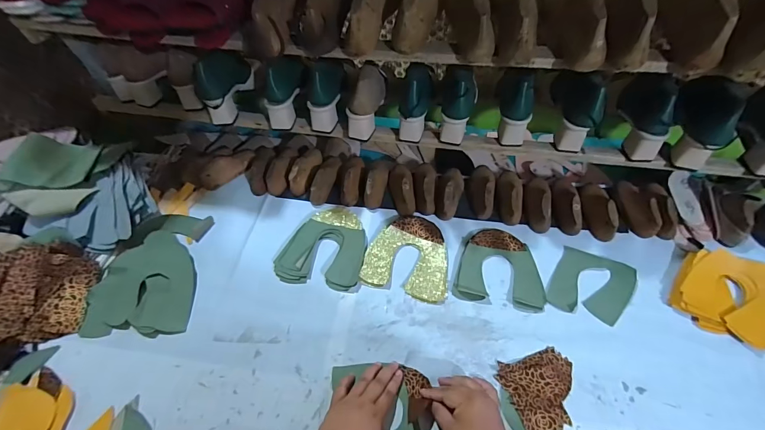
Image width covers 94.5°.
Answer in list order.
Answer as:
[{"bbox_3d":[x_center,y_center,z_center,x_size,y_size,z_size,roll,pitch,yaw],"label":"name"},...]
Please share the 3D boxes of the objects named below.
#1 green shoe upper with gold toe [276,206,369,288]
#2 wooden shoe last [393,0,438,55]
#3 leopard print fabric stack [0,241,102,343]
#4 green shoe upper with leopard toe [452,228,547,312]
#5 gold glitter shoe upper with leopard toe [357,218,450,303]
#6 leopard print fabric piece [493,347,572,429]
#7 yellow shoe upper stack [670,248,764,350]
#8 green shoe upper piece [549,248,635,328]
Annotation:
[{"bbox_3d":[-0.112,0.056,0.710,0.159,0.018,0.176,7,56,8],"label":"green shoe upper with gold toe"},{"bbox_3d":[0.053,-0.346,0.574,0.063,0.076,0.173,9,56,11],"label":"wooden shoe last"},{"bbox_3d":[-0.638,0.138,0.640,0.174,0.069,0.162,-11,56,-4],"label":"leopard print fabric stack"},{"bbox_3d":[0.221,0.094,0.667,0.154,0.007,0.157,9,56,9],"label":"green shoe upper with leopard toe"},{"bbox_3d":[0.056,0.075,0.683,0.159,0.017,0.156,14,57,13],"label":"gold glitter shoe upper with leopard toe"},{"bbox_3d":[0.252,0.273,0.542,0.115,0.011,0.119,-20,57,-10],"label":"leopard print fabric piece"},{"bbox_3d":[0.592,0.135,0.591,0.179,0.032,0.143,18,58,15],"label":"yellow shoe upper stack"},{"bbox_3d":[0.375,0.125,0.631,0.121,0.018,0.133,25,61,19],"label":"green shoe upper piece"}]

